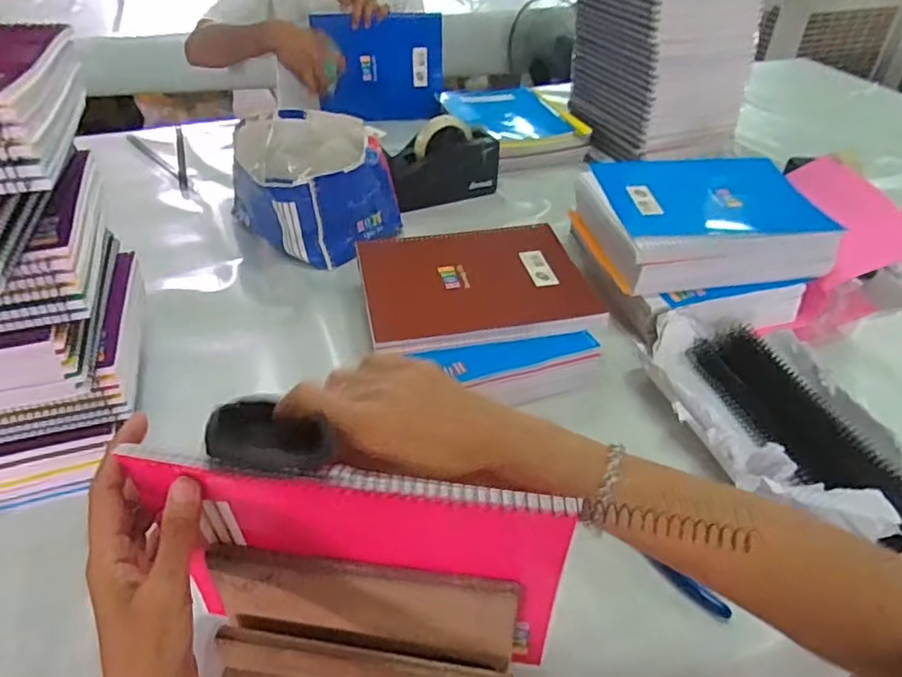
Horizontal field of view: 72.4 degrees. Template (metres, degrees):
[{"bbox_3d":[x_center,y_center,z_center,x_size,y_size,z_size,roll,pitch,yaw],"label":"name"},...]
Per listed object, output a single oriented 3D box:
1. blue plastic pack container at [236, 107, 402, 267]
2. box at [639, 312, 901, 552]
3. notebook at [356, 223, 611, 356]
[{"bbox_3d":[-0.198,-0.230,0.907,0.215,0.128,0.227,-25,46,-27],"label":"blue plastic pack container"},{"bbox_3d":[0.329,0.084,0.608,0.195,0.071,0.328,-9,41,-12],"label":"box"},{"bbox_3d":[0.027,-0.064,0.714,0.250,0.029,0.201,-8,41,-11],"label":"notebook"}]

